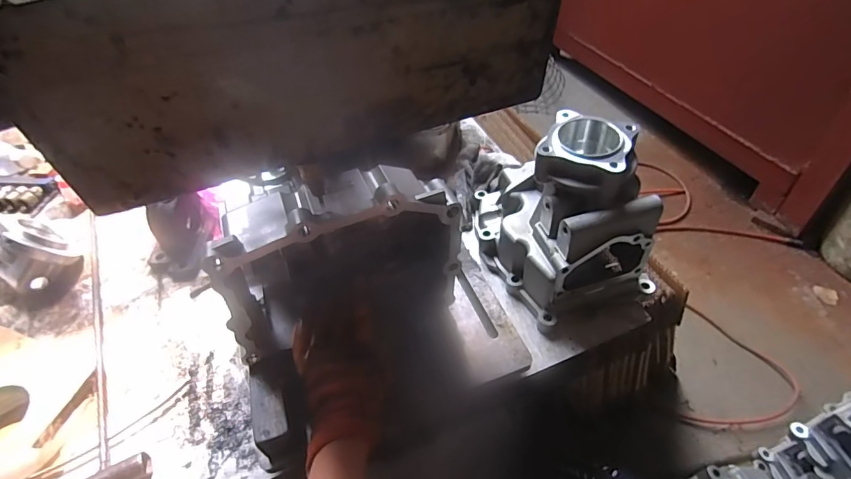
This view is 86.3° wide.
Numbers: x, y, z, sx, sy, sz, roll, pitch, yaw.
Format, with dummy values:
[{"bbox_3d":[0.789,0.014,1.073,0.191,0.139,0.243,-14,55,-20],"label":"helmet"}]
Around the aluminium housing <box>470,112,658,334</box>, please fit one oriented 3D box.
[{"bbox_3d":[0.165,-0.048,0.567,0.177,0.211,0.225,-15,48,-9],"label":"aluminium housing"}]

